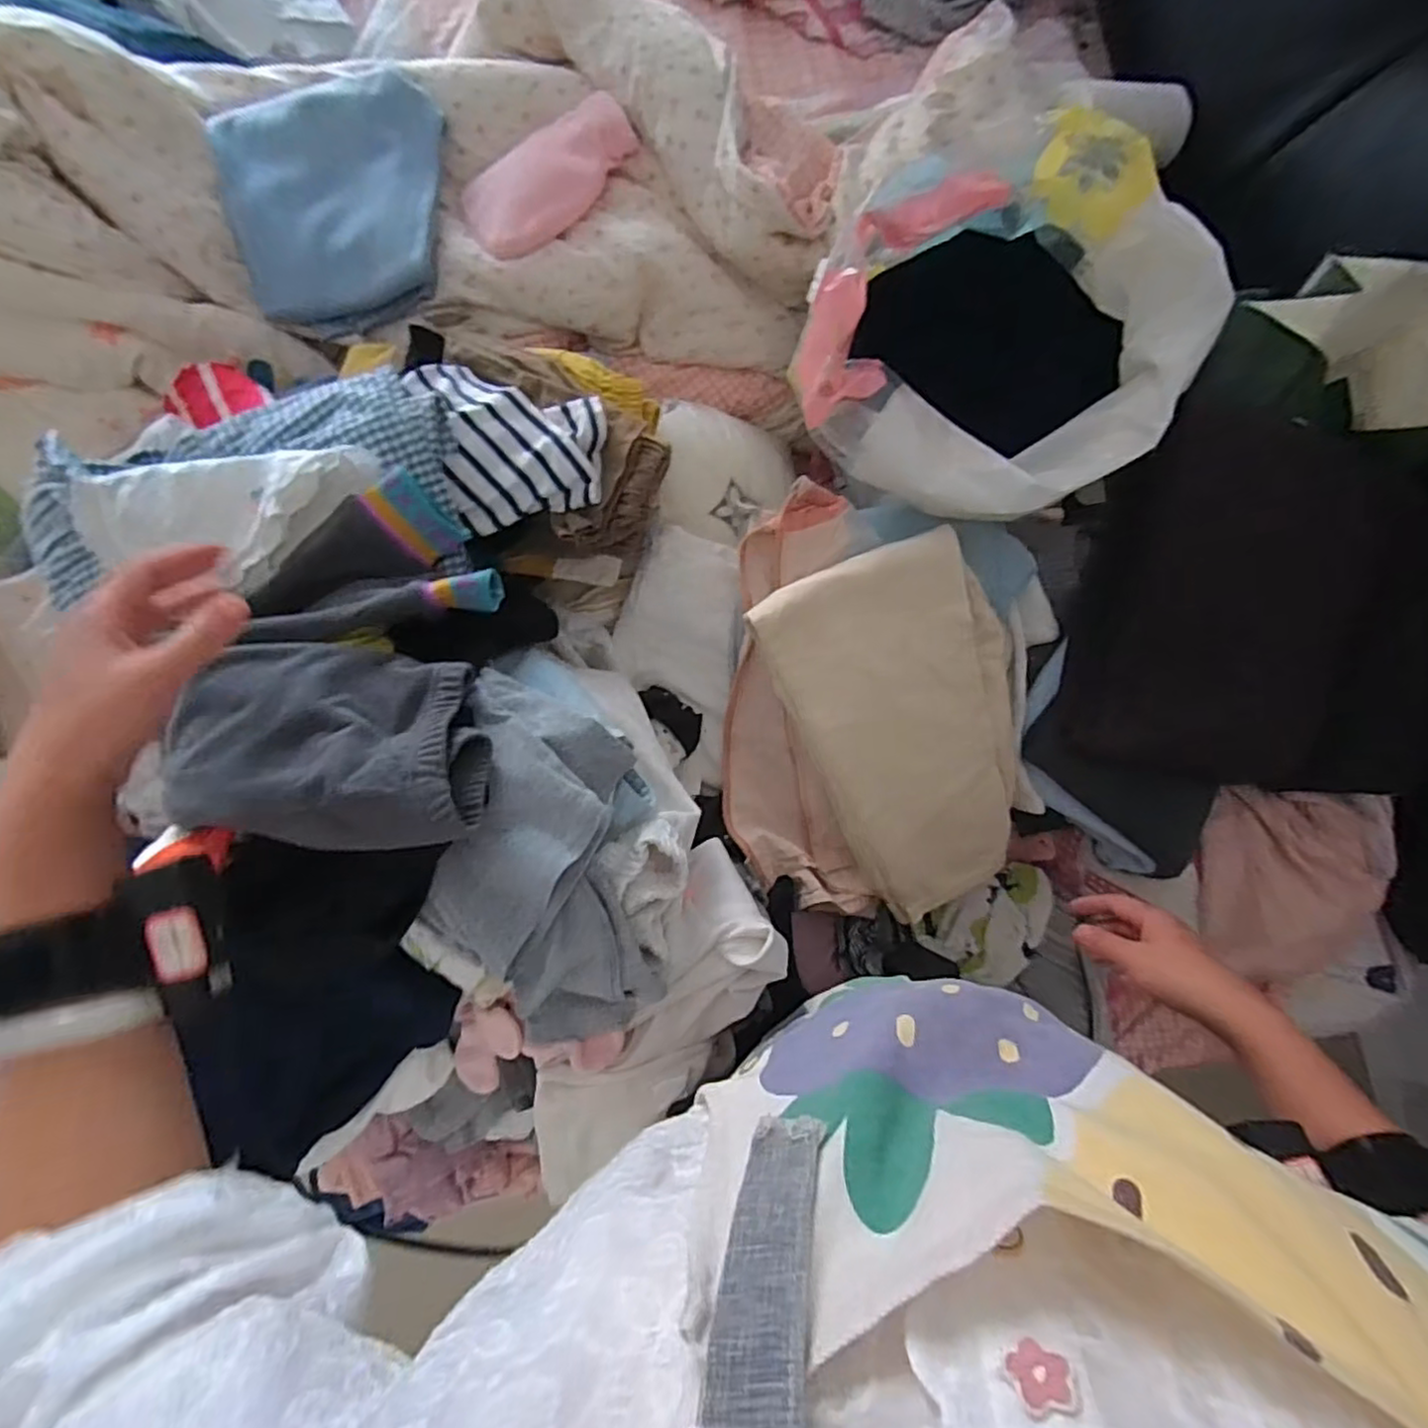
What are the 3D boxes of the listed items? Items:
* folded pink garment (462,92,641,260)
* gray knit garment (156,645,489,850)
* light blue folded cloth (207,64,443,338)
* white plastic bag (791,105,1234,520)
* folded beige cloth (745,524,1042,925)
[{"bbox_3d":[-0.159,-0.524,0.667,0.179,0.028,0.087,-30,100,4],"label":"folded pink garment"},{"bbox_3d":[-0.267,0.017,0.457,0.230,0.064,0.137,6,82,-1],"label":"gray knit garment"},{"bbox_3d":[-0.363,-0.503,0.673,0.222,0.073,0.199,-19,83,-4],"label":"light blue folded cloth"},{"bbox_3d":[0.235,-0.311,0.569,0.289,0.172,0.263,38,83,3],"label":"white plastic bag"},{"bbox_3d":[0.189,0.019,0.627,0.197,0.022,0.340,-25,103,1],"label":"folded beige cloth"}]

